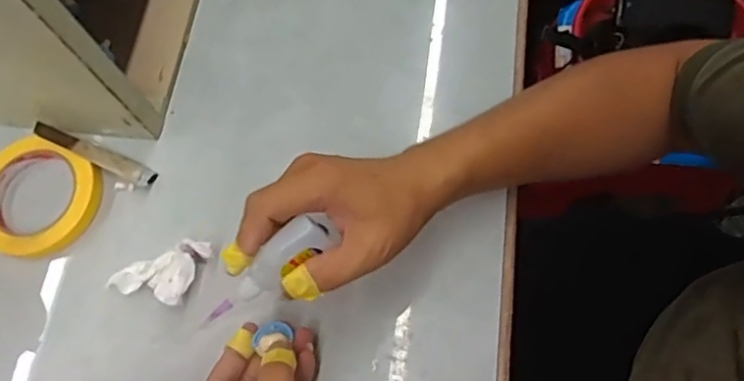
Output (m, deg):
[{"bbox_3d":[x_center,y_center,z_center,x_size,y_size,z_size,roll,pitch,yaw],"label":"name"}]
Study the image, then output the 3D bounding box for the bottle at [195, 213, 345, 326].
[{"bbox_3d":[-0.064,0.051,0.372,0.100,0.026,0.022,-41,76,7],"label":"bottle"}]

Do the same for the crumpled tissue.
[{"bbox_3d":[-0.173,0.061,0.481,0.074,0.023,0.053,14,71,4],"label":"crumpled tissue"}]

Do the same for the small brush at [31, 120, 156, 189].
[{"bbox_3d":[-0.246,-0.034,0.523,0.117,0.014,0.018,23,72,7],"label":"small brush"}]

